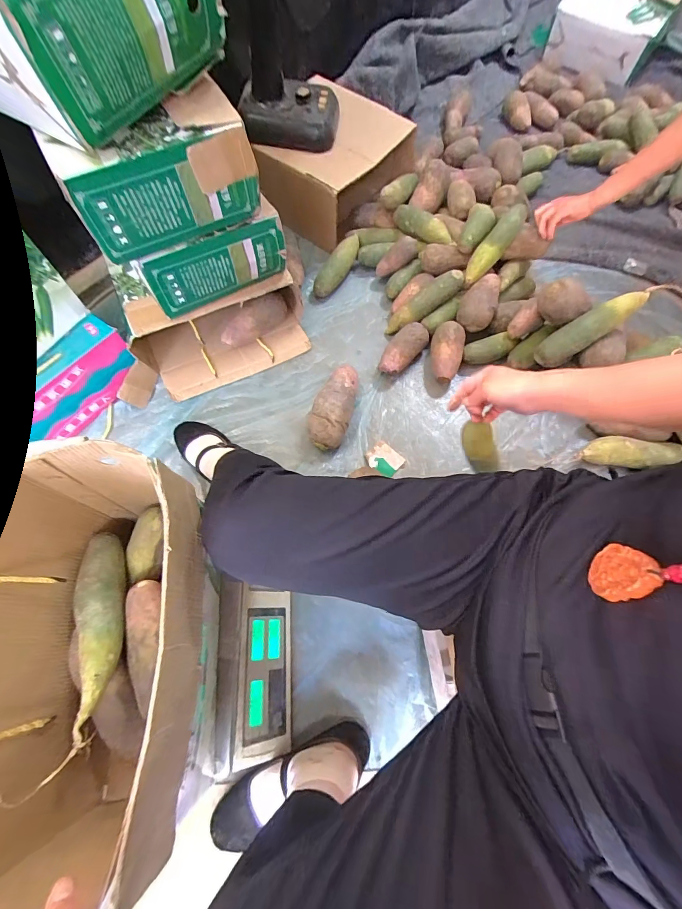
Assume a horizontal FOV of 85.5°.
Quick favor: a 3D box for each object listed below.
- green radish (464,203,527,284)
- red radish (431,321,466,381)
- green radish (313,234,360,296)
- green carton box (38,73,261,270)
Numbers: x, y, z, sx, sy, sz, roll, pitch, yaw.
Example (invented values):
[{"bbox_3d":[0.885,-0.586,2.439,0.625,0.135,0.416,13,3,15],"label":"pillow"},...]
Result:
[{"bbox_3d":[0.345,-0.476,0.835,0.055,0.056,0.192,39,94,15],"label":"green radish"},{"bbox_3d":[0.234,-0.230,0.829,0.065,0.053,0.133,18,82,-9],"label":"red radish"},{"bbox_3d":[-0.005,-0.492,0.962,0.054,0.058,0.196,25,69,10],"label":"green radish"},{"bbox_3d":[-0.276,-0.431,0.577,0.268,0.147,0.122,-24,69,-10],"label":"green carton box"}]

